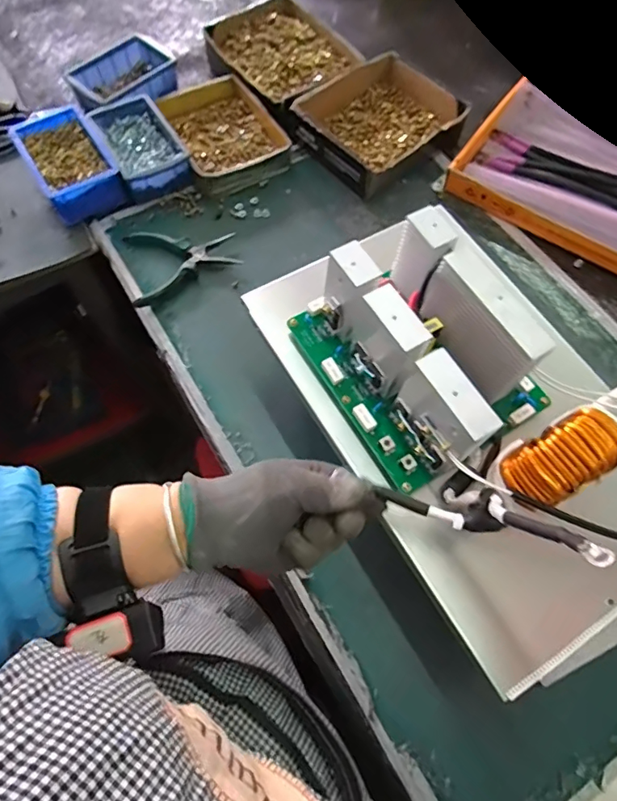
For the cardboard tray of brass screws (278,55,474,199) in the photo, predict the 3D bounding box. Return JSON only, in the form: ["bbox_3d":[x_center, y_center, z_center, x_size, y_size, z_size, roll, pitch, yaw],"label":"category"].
[{"bbox_3d":[0.103,-0.411,0.720,0.225,0.050,0.182,-40,73,-17],"label":"cardboard tray of brass screws"}]

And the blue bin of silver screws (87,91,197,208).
[{"bbox_3d":[-0.232,-0.358,0.690,0.101,0.046,0.152,-28,70,-13],"label":"blue bin of silver screws"}]

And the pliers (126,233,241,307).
[{"bbox_3d":[-0.158,-0.175,0.628,0.137,0.019,0.102,-9,67,-6],"label":"pliers"}]

